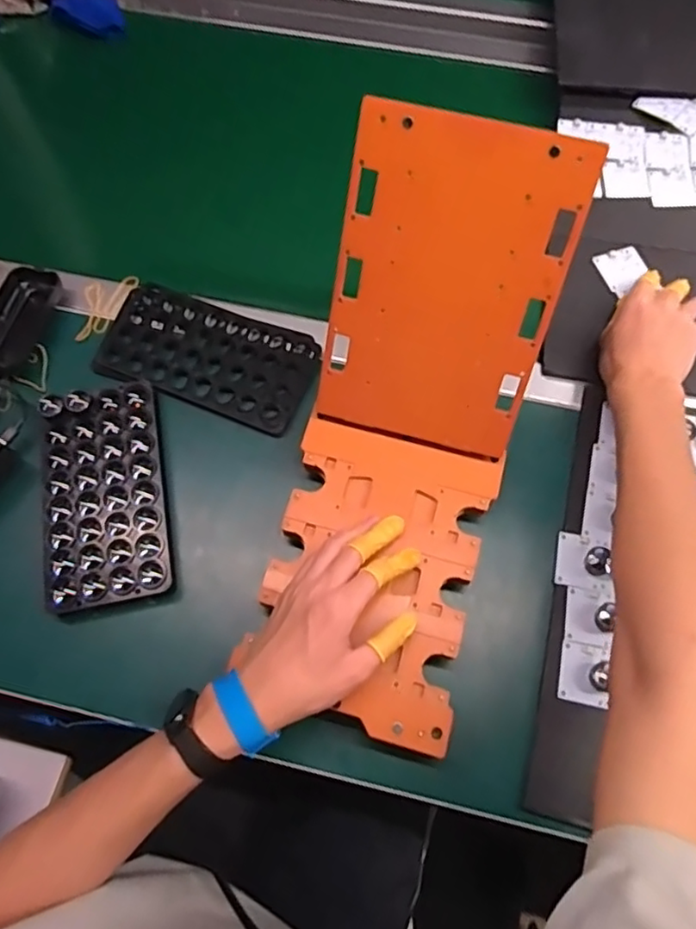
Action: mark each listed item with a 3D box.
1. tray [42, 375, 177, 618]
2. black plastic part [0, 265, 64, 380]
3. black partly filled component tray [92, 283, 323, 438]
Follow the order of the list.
[{"bbox_3d":[-0.212,0.025,0.534,0.100,0.035,0.195,-11,71,-1],"label":"tray"},{"bbox_3d":[-0.331,-0.144,0.606,0.057,0.029,0.119,16,73,8],"label":"black plastic part"},{"bbox_3d":[-0.137,-0.110,0.595,0.209,0.009,0.112,20,74,9],"label":"black partly filled component tray"}]

